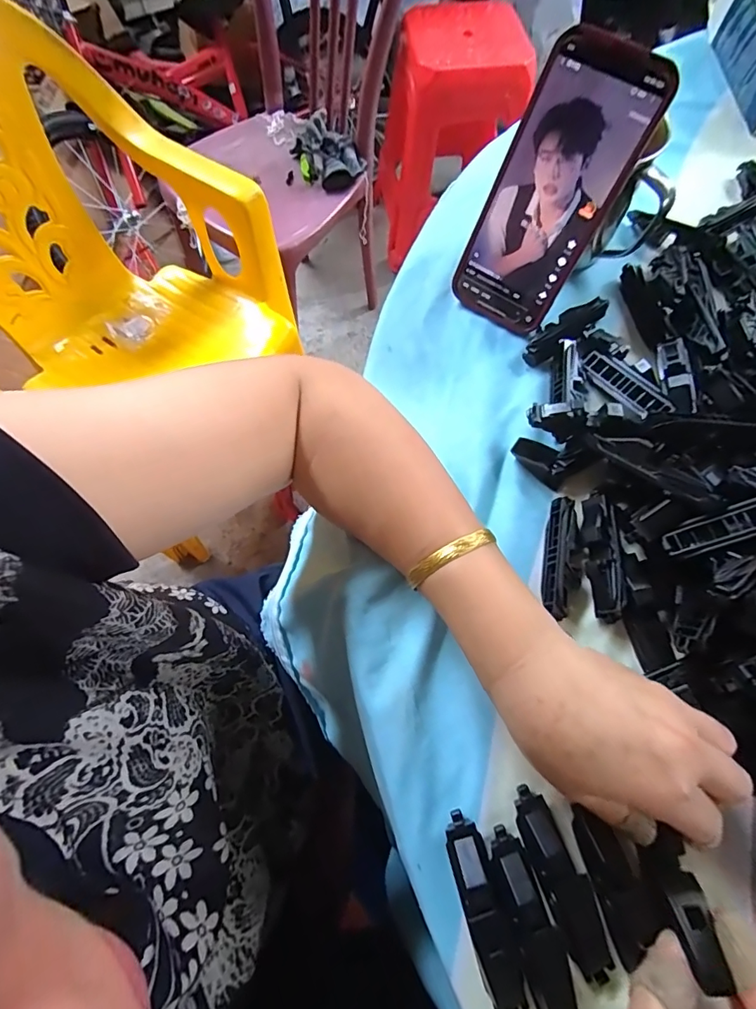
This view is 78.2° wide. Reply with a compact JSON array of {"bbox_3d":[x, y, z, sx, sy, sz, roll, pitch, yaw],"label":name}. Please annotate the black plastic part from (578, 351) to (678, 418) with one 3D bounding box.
[{"bbox_3d":[0.172,-0.083,0.324,0.017,0.011,0.070,-29,56,-10],"label":"black plastic part"}]

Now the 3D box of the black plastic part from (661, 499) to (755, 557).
[{"bbox_3d":[0.198,0.010,0.255,0.073,0.011,0.018,-26,68,28],"label":"black plastic part"}]

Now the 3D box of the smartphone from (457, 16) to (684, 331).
[{"bbox_3d":[0.114,-0.205,0.315,0.074,0.161,0.005,33,39,9],"label":"smartphone"}]

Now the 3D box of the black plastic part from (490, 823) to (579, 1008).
[{"bbox_3d":[0.074,0.202,0.220,0.020,0.016,0.080,-19,71,-7],"label":"black plastic part"}]

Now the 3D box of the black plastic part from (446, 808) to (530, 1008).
[{"bbox_3d":[0.051,0.195,0.221,0.019,0.018,0.081,-14,70,-6],"label":"black plastic part"}]

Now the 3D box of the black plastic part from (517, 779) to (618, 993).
[{"bbox_3d":[0.091,0.185,0.230,0.021,0.012,0.080,-21,71,-8],"label":"black plastic part"}]

